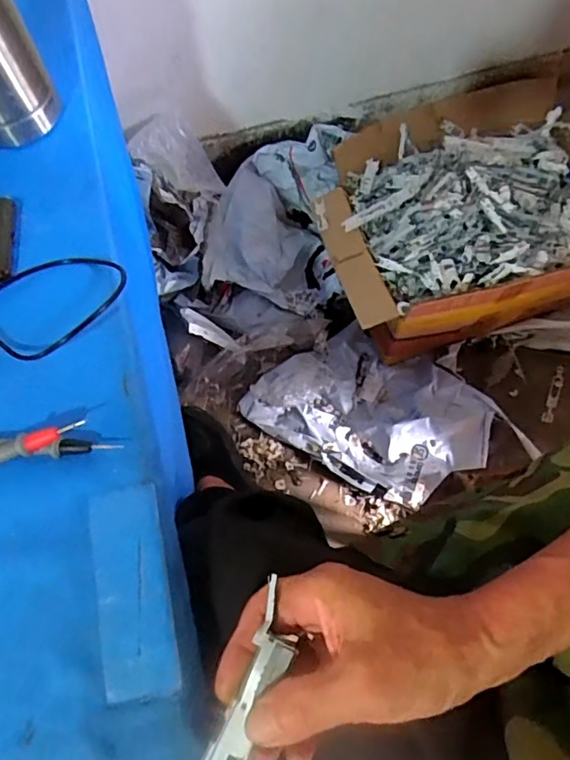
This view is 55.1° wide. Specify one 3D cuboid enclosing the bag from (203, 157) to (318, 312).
[{"bbox_3d":[-0.034,-0.249,0.982,0.192,0.157,0.180,7,66,6],"label":"bag"}]

